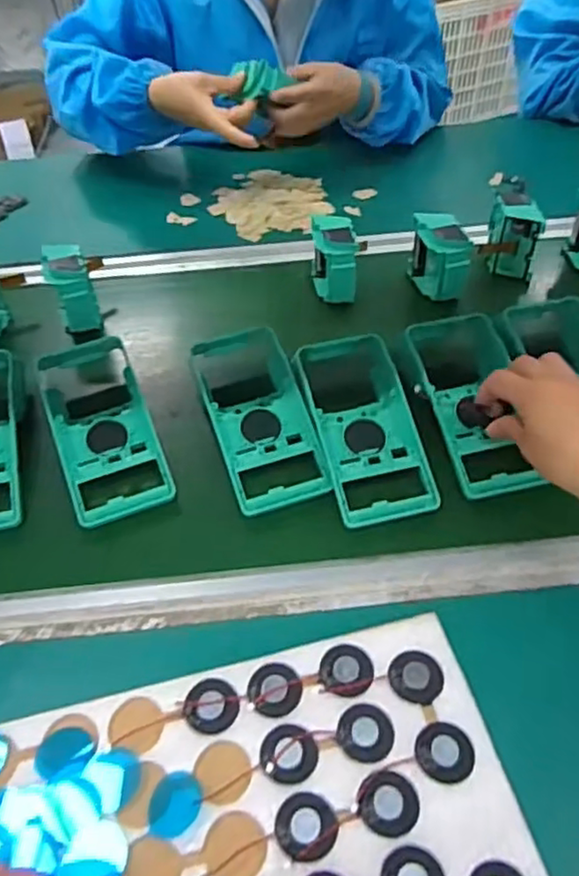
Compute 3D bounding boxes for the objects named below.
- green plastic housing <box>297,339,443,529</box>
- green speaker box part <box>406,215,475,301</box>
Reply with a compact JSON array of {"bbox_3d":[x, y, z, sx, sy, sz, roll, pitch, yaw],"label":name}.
[{"bbox_3d":[0.061,-0.016,0.561,0.093,0.052,0.196,-8,49,-4],"label":"green plastic housing"},{"bbox_3d":[0.156,-0.195,0.683,0.042,0.067,0.076,-12,49,-7],"label":"green speaker box part"}]

